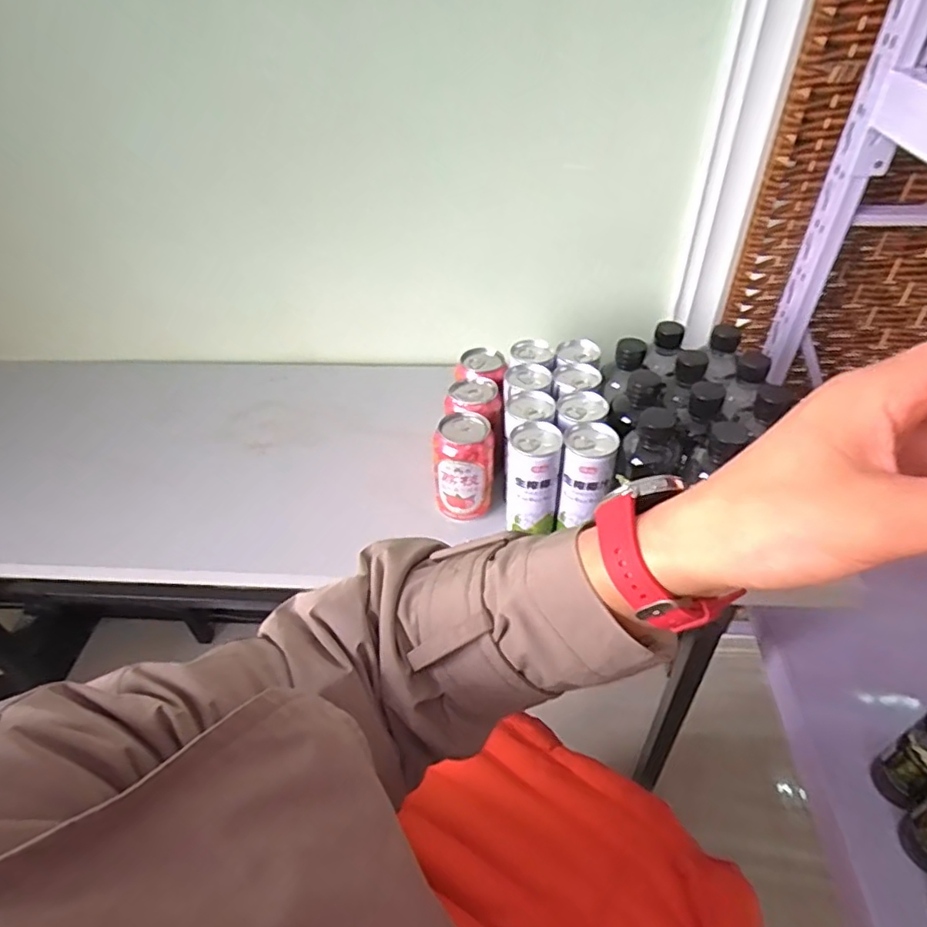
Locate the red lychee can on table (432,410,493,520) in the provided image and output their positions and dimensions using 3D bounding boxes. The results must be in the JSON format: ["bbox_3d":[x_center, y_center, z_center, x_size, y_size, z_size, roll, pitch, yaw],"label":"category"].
[{"bbox_3d":[0.000,0.004,0.646,0.061,0.098,0.065,-1,43,1],"label":"red lychee can on table"}]

